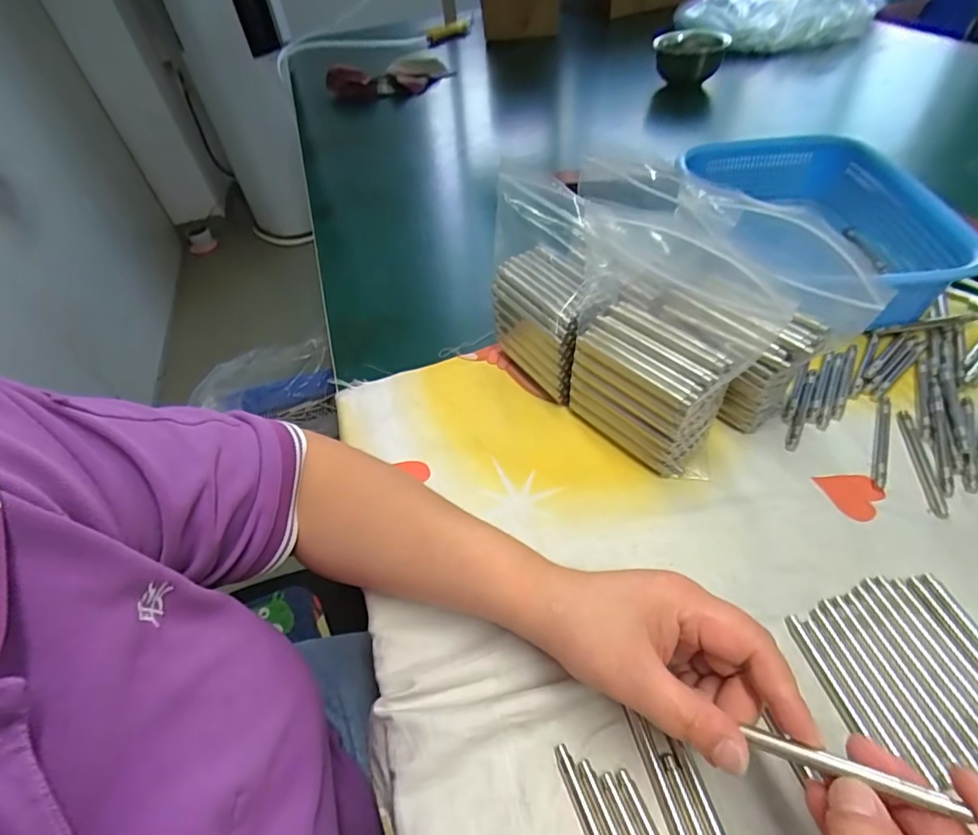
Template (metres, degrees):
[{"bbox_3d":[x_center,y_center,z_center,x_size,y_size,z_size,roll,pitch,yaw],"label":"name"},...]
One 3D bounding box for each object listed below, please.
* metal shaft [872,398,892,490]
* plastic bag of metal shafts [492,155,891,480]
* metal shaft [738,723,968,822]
[{"bbox_3d":[0.292,0.016,0.373,0.009,0.004,0.090,20,54,23],"label":"metal shaft"},{"bbox_3d":[0.125,-0.085,0.386,0.151,0.146,0.252,-36,54,-23],"label":"plastic bag of metal shafts"},{"bbox_3d":[0.139,0.137,0.197,0.069,0.004,0.007,1,45,36],"label":"metal shaft"}]

